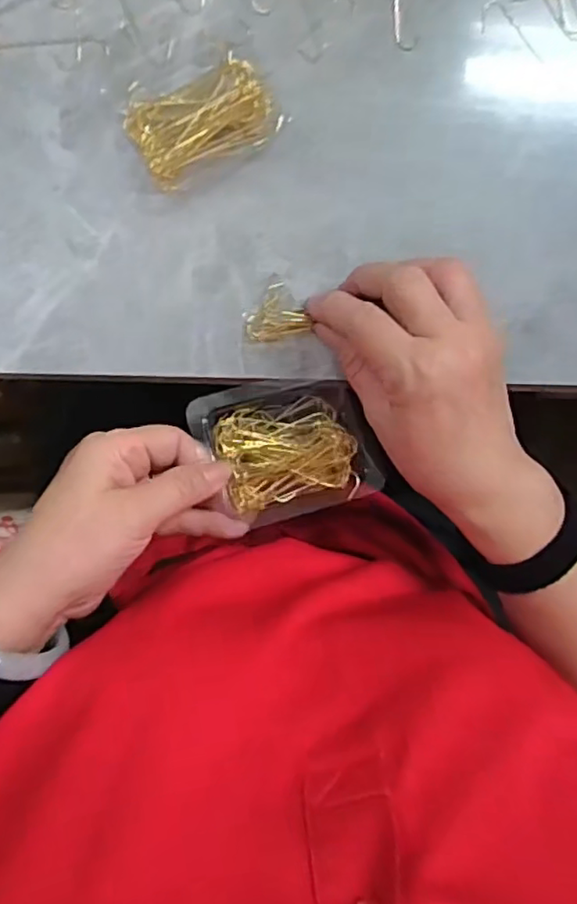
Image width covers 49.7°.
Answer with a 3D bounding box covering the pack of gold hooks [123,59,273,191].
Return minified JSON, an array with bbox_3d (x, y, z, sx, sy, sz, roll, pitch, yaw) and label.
[{"bbox_3d":[-0.043,-0.161,0.306,0.066,0.019,0.039,-26,99,-2],"label":"pack of gold hooks"}]

